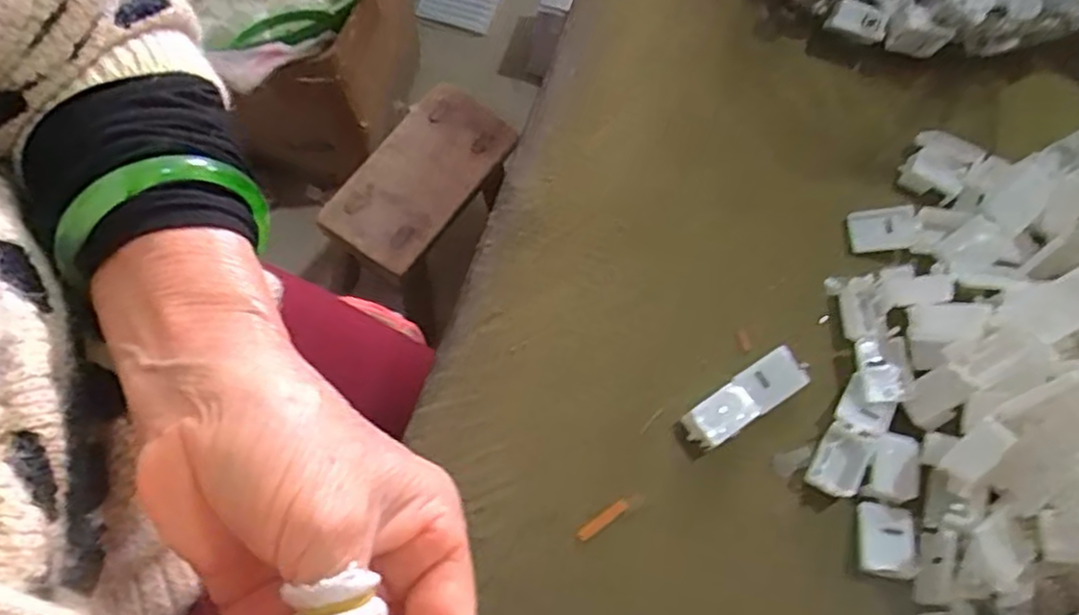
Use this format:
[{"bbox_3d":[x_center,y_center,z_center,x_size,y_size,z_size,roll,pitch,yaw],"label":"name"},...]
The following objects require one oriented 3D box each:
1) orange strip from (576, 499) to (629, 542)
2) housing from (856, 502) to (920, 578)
[{"bbox_3d":[0.025,0.082,0.269,0.023,0.004,0.005,-32,75,-14],"label":"orange strip"},{"bbox_3d":[0.136,0.091,0.272,0.025,0.008,0.026,13,69,1],"label":"housing"}]

